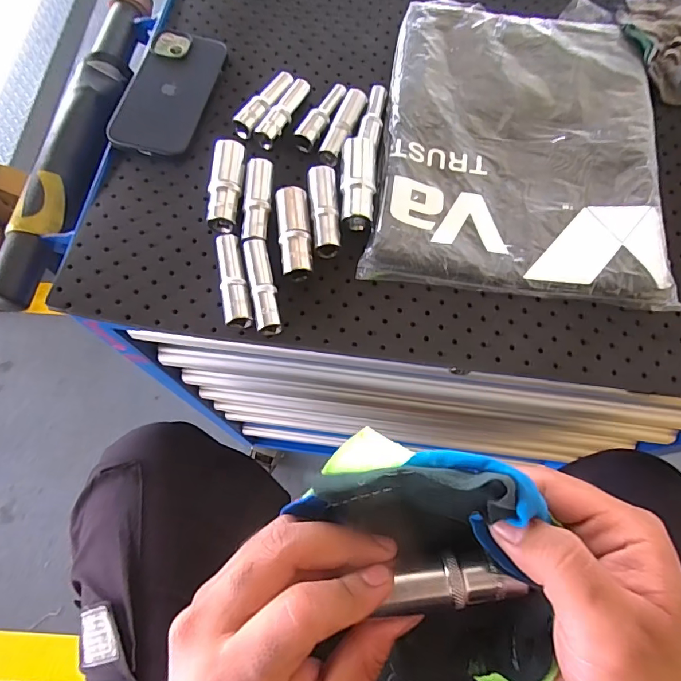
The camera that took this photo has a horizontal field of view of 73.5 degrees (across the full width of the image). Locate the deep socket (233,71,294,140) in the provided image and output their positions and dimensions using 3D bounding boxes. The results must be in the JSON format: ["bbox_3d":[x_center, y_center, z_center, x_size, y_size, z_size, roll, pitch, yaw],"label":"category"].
[{"bbox_3d":[-0.069,-0.226,0.433,0.022,0.017,0.082,31,72,12],"label":"deep socket"}]

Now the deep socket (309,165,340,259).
[{"bbox_3d":[-0.013,-0.110,0.388,0.022,0.016,0.081,-5,69,-1],"label":"deep socket"}]

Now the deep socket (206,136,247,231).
[{"bbox_3d":[-0.097,-0.134,0.393,0.025,0.019,0.082,2,69,1],"label":"deep socket"}]

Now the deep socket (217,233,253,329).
[{"bbox_3d":[-0.086,-0.049,0.369,0.020,0.016,0.080,-12,69,-4],"label":"deep socket"}]

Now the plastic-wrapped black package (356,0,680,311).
[{"bbox_3d":[0.161,-0.190,0.418,0.234,0.020,0.319,7,69,3],"label":"plastic-wrapped black package"}]

